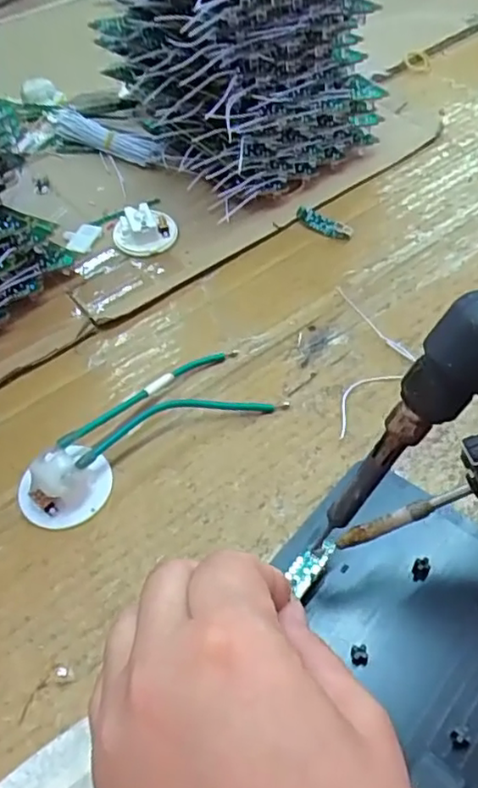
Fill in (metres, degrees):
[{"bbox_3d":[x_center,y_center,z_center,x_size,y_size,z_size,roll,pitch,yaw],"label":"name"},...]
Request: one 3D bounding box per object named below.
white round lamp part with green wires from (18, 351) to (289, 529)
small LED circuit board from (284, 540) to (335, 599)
[{"bbox_3d":[-0.046,0.016,0.296,0.127,0.017,0.048,-29,55,-17],"label":"white round lamp part with green wires"},{"bbox_3d":[0.028,0.066,0.241,0.010,0.004,0.025,38,75,27],"label":"small LED circuit board"}]

